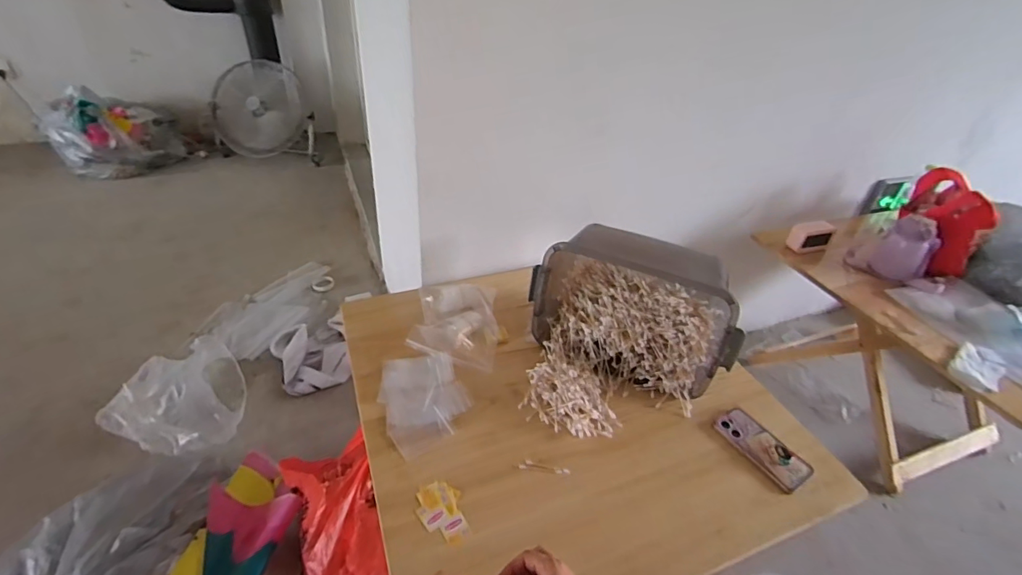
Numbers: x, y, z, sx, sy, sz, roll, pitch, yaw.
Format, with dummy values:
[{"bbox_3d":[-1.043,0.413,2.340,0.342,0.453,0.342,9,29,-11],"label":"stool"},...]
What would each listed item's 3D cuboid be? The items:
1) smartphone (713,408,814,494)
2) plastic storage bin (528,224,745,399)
[{"bbox_3d":[0.457,0.288,0.875,0.085,0.012,0.161,-18,43,-28],"label":"smartphone"},{"bbox_3d":[0.254,0.034,1.002,0.405,0.235,0.225,18,39,17],"label":"plastic storage bin"}]

